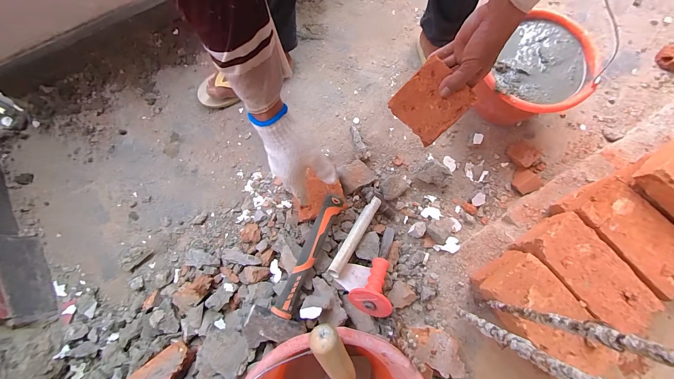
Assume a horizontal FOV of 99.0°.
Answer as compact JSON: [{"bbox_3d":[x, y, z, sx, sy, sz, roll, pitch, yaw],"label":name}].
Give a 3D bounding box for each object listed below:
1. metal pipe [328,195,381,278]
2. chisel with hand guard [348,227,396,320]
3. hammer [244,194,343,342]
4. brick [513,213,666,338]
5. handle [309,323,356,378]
[{"bbox_3d":[0.039,0.091,0.584,0.025,0.025,0.193,30,55,9],"label":"metal pipe"},{"bbox_3d":[0.084,0.145,0.564,0.074,0.063,0.190,21,41,6],"label":"chisel with hand guard"},{"bbox_3d":[-0.062,0.133,0.528,0.087,0.043,0.279,23,78,6],"label":"hammer"},{"bbox_3d":[0.428,0.149,0.510,0.109,0.088,0.192,-35,79,-7],"label":"brick"},{"bbox_3d":[0.000,0.197,0.331,0.030,0.026,0.102,-24,114,-6],"label":"handle"}]

